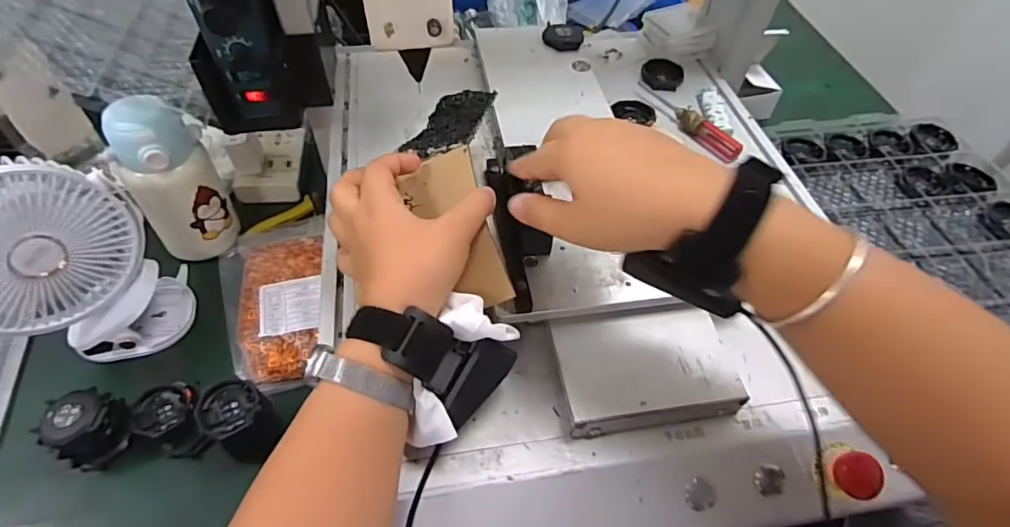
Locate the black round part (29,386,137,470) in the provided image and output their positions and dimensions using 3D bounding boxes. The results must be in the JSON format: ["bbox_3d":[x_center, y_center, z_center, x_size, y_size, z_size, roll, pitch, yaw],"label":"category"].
[{"bbox_3d":[-0.360,0.142,0.451,0.053,0.048,0.056,2,52,-3],"label":"black round part"}]

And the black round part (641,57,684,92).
[{"bbox_3d":[0.183,-0.220,0.607,0.047,0.014,0.054,18,53,10],"label":"black round part"}]

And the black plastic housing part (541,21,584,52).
[{"bbox_3d":[0.068,-0.268,0.610,0.047,0.013,0.045,10,52,4],"label":"black plastic housing part"}]

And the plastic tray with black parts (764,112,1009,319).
[{"bbox_3d":[0.480,-0.015,0.541,0.239,0.032,0.443,-7,53,-10],"label":"plastic tray with black parts"}]

